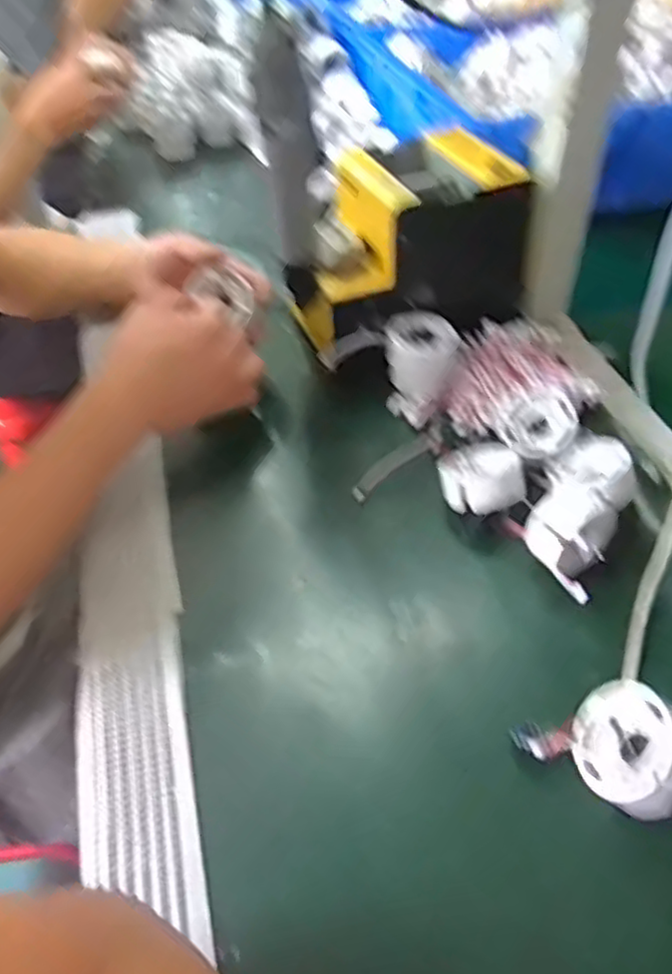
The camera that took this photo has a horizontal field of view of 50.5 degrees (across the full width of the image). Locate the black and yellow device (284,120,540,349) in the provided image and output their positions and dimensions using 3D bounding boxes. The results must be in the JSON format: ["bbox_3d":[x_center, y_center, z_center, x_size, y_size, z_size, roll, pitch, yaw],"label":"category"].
[{"bbox_3d":[0.060,-0.214,0.612,0.193,0.108,0.149,-13,48,-5],"label":"black and yellow device"}]

